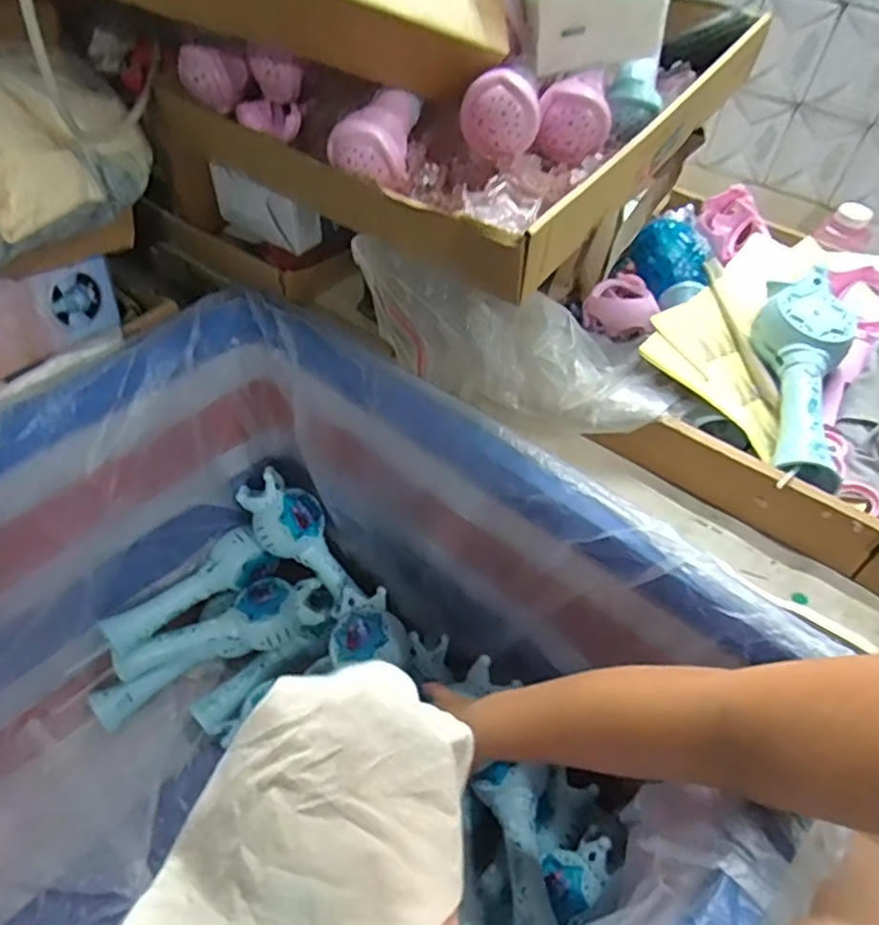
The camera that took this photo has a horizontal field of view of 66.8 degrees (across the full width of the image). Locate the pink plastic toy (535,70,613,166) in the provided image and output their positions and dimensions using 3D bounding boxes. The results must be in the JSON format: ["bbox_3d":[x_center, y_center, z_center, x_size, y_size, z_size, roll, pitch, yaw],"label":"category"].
[{"bbox_3d":[0.098,-0.249,0.483,0.053,0.048,0.051,7,48,3],"label":"pink plastic toy"}]

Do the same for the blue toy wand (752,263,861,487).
[{"bbox_3d":[0.300,-0.076,0.543,0.078,0.044,0.237,15,48,10],"label":"blue toy wand"}]

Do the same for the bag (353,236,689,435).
[{"bbox_3d":[0.059,-0.090,0.534,0.269,0.104,0.087,23,49,-1],"label":"bag"}]

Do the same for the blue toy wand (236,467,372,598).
[{"bbox_3d":[-0.161,0.094,0.784,0.205,0.045,0.060,52,53,-15],"label":"blue toy wand"}]

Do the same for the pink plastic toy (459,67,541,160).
[{"bbox_3d":[0.043,-0.242,0.463,0.050,0.053,0.032,34,35,-23],"label":"pink plastic toy"}]

